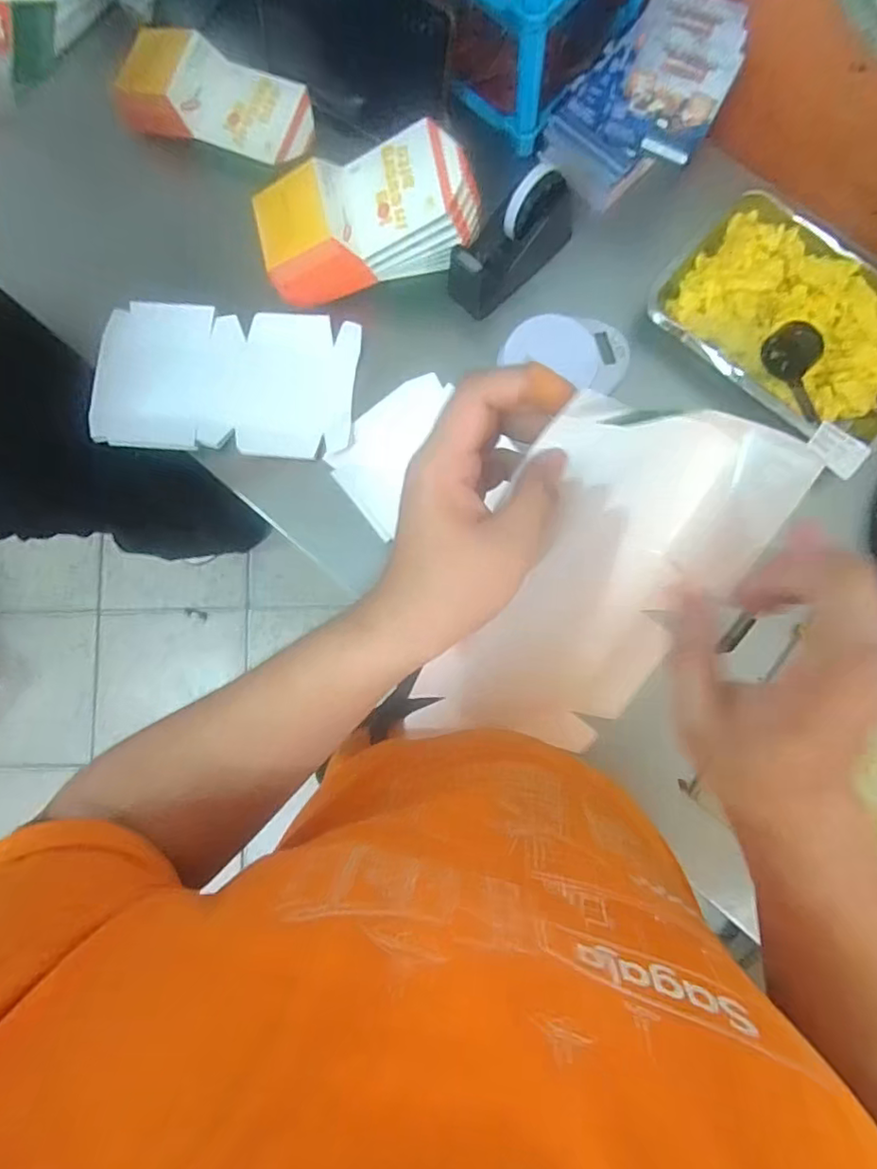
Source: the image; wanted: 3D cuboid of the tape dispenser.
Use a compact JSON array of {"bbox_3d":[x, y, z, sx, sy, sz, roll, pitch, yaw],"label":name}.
[{"bbox_3d":[0.084,-0.384,0.672,0.152,0.096,0.065,-40,83,-1],"label":"tape dispenser"}]

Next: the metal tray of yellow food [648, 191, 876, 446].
[{"bbox_3d":[0.403,-0.293,0.663,0.293,0.054,0.200,41,88,7],"label":"metal tray of yellow food"}]

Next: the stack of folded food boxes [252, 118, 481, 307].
[{"bbox_3d":[-0.079,-0.412,0.664,0.241,0.091,0.109,-13,83,2],"label":"stack of folded food boxes"}]

